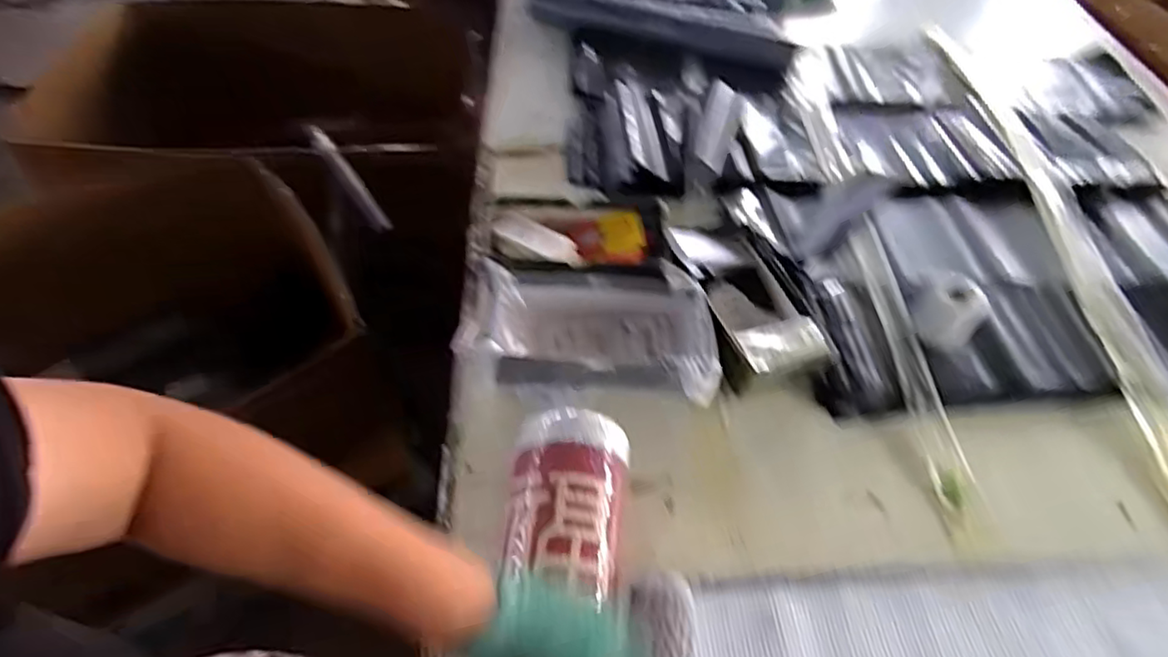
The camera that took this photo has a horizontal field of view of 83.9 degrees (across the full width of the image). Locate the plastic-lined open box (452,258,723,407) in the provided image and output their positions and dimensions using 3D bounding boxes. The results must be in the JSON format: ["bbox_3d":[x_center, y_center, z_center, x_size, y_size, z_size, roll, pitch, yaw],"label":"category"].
[{"bbox_3d":[0.003,0.002,0.723,0.278,0.081,0.161,10,52,4],"label":"plastic-lined open box"}]

